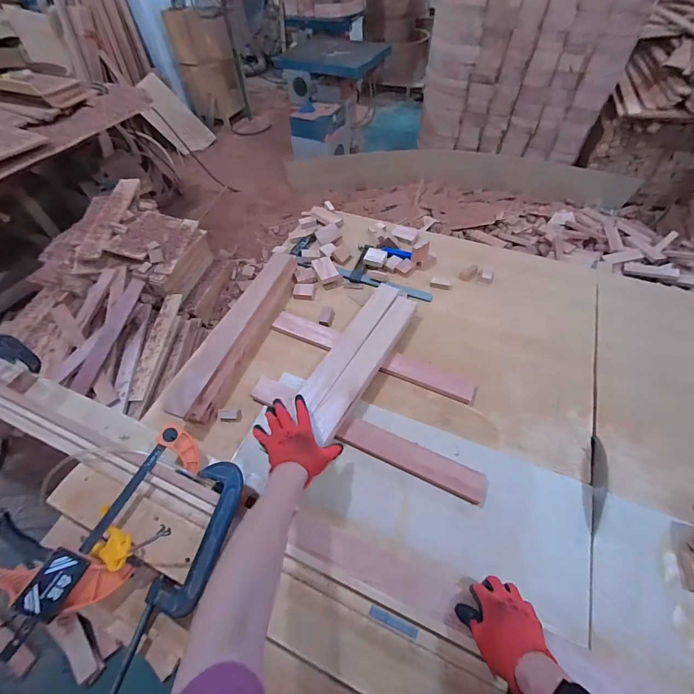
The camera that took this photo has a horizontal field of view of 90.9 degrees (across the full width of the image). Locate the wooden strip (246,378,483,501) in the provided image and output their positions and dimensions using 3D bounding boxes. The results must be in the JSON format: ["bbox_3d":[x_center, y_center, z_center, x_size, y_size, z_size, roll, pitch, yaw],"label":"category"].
[{"bbox_3d":[0.029,0.187,0.750,0.536,0.015,0.065,21,56,16],"label":"wooden strip"}]

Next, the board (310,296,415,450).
[{"bbox_3d":[0.051,0.034,0.824,0.061,0.042,0.456,25,56,19],"label":"board"}]

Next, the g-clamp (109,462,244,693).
[{"bbox_3d":[-0.282,0.405,0.580,0.108,0.037,0.403,0,60,35],"label":"g-clamp"}]

